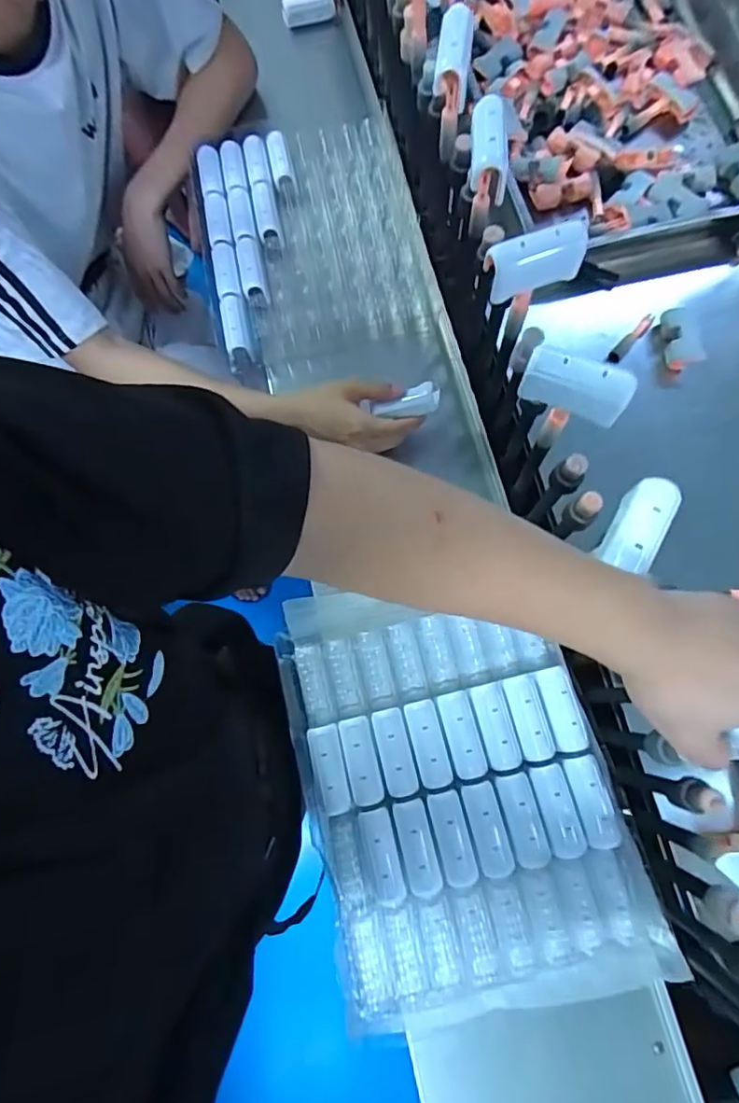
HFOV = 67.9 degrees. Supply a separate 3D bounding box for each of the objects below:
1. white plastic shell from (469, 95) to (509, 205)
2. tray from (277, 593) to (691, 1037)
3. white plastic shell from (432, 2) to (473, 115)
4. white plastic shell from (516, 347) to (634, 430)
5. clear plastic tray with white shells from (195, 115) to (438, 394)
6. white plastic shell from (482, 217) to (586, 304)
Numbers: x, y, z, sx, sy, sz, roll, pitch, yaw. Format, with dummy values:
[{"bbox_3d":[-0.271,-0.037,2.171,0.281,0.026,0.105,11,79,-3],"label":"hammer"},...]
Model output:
[{"bbox_3d":[0.099,-0.334,0.455,0.031,0.027,0.077,-8,103,-1],"label":"white plastic shell"},{"bbox_3d":[0.078,0.213,0.505,0.270,0.034,0.370,-13,76,-2],"label":"tray"},{"bbox_3d":[0.075,-0.448,0.495,0.030,0.032,0.088,6,76,2],"label":"white plastic shell"},{"bbox_3d":[0.154,-0.124,0.407,0.077,0.045,0.019,17,44,2],"label":"white plastic shell"},{"bbox_3d":[-0.069,-0.406,0.722,0.273,0.037,0.351,-12,76,-2],"label":"clear plastic tray with white shells"},{"bbox_3d":[0.133,-0.232,0.438,0.073,0.049,0.022,-18,76,-3],"label":"white plastic shell"}]

